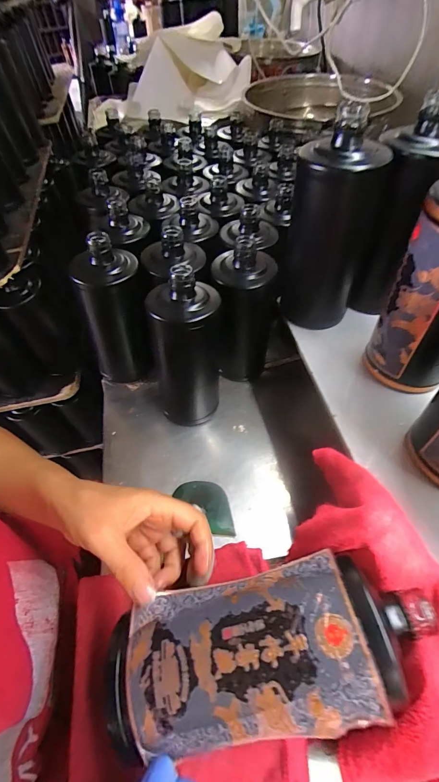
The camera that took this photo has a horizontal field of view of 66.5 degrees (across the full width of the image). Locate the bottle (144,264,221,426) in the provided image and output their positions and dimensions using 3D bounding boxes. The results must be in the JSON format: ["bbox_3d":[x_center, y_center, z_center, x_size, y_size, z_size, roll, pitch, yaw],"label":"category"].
[{"bbox_3d":[-0.039,-0.052,0.403,0.090,0.189,0.087,-16,53,-6],"label":"bottle"}]

